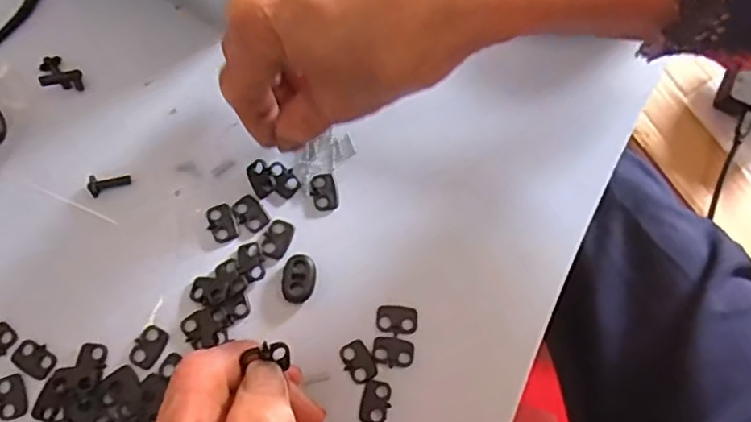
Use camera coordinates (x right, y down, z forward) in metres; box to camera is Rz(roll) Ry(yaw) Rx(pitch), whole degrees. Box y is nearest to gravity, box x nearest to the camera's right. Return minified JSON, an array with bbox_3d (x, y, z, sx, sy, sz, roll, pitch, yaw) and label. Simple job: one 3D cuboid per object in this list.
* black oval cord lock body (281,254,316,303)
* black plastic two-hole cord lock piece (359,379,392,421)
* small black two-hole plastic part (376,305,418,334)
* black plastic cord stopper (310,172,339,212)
[{"bbox_3d":[-0.035,0.031,0.290,0.015,0.005,0.021,4,72,-1],"label":"black oval cord lock body"},{"bbox_3d":[0.000,0.083,0.276,0.013,0.004,0.019,7,72,0],"label":"black plastic two-hole cord lock piece"},{"bbox_3d":[0.010,0.049,0.289,0.018,0.004,0.013,3,72,-2],"label":"small black two-hole plastic part"},{"bbox_3d":[-0.024,-0.010,0.306,0.013,0.004,0.019,-9,73,-5],"label":"black plastic cord stopper"}]

